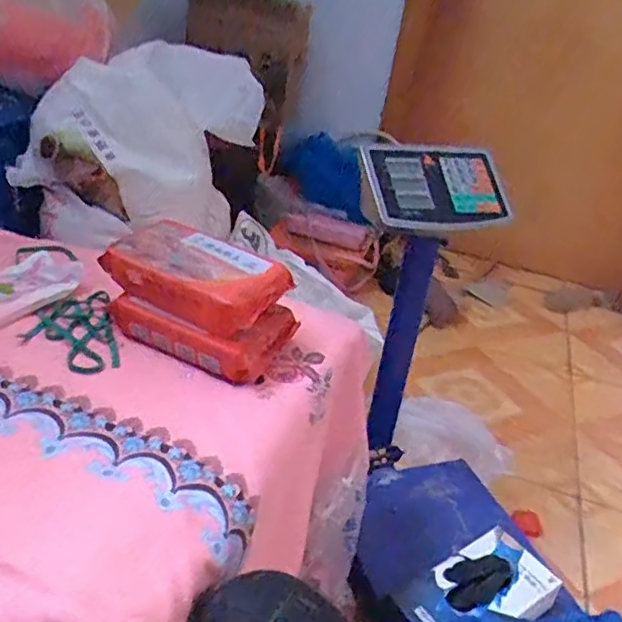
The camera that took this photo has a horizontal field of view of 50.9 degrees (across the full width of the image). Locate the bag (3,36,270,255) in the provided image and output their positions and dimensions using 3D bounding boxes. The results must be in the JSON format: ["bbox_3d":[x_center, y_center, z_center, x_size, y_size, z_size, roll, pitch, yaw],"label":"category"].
[{"bbox_3d":[-0.288,-0.301,1.192,0.279,0.278,0.387,21,31,19],"label":"bag"}]

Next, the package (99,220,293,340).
[{"bbox_3d":[-0.129,-0.044,0.745,0.193,0.053,0.113,20,30,18],"label":"package"}]

